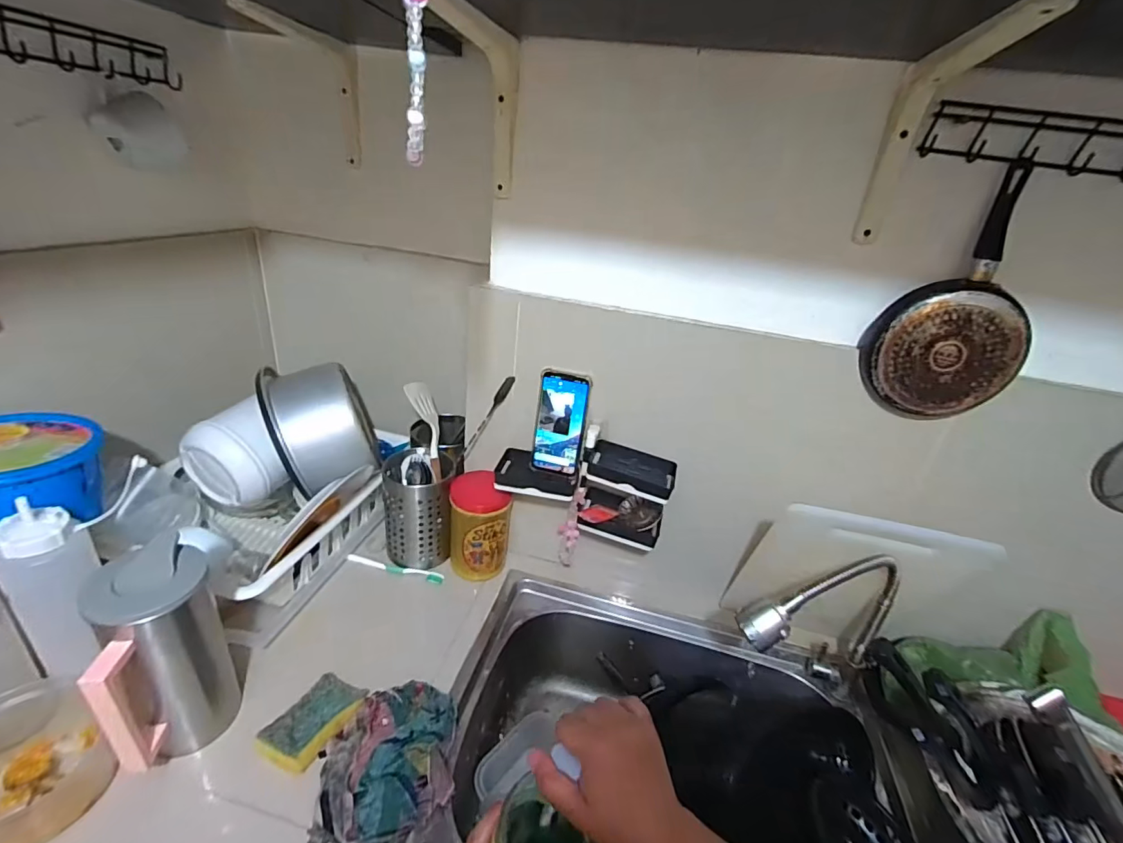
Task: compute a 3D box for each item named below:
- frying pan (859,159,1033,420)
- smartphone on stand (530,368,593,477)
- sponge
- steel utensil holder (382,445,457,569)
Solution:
[{"bbox_3d":[0.463,-0.132,0.570,0.156,0.270,0.042,13,27,10],"label":"frying pan"},{"bbox_3d":[-0.003,0.002,0.755,0.080,0.160,0.013,11,16,13],"label":"smartphone on stand"},{"bbox_3d":[-0.296,0.355,0.590,0.066,0.020,0.107,17,28,18],"label":"sponge"},{"bbox_3d":[-0.248,0.152,0.856,0.107,0.167,0.120,-2,28,-19],"label":"steel utensil holder"}]

